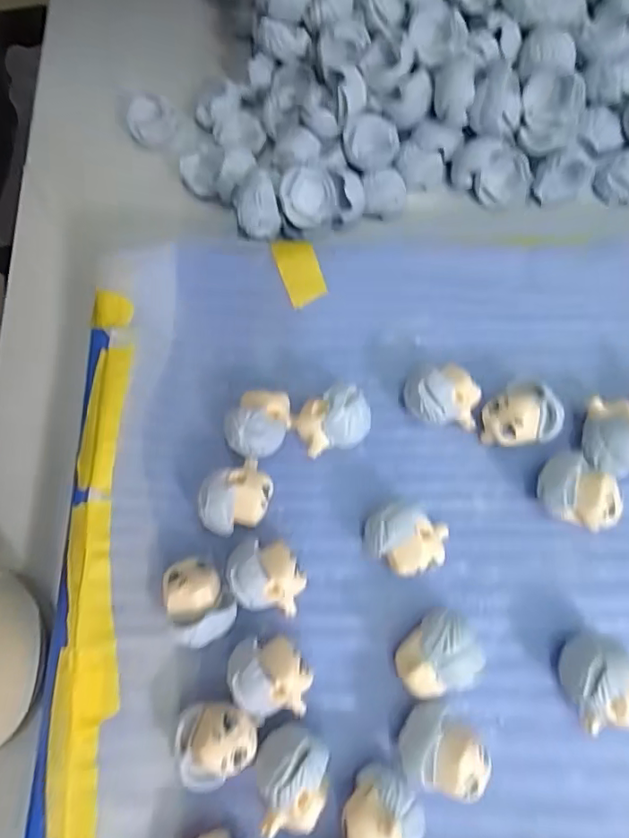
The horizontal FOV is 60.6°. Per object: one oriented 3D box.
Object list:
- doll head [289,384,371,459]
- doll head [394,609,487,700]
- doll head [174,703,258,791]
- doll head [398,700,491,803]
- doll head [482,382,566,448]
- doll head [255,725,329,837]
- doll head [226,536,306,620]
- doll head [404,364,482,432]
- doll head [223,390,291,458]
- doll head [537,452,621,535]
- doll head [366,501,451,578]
[{"bbox_3d":[0.007,0.002,0.206,0.028,0.023,0.019,-25,74,-5],"label":"doll head"},{"bbox_3d":[0.042,0.080,0.180,0.024,0.022,0.028,40,78,13],"label":"doll head"},{"bbox_3d":[-0.031,0.106,0.175,0.025,0.020,0.025,-1,73,2],"label":"doll head"},{"bbox_3d":[0.041,0.105,0.173,0.024,0.023,0.025,-1,73,2],"label":"doll head"},{"bbox_3d":[0.078,0.000,0.203,0.025,0.022,0.022,-28,74,-6],"label":"doll head"},{"bbox_3d":[-0.007,0.116,0.173,0.022,0.023,0.029,2,73,3],"label":"doll head"},{"bbox_3d":[-0.016,0.056,0.192,0.025,0.022,0.023,8,74,4],"label":"doll head"},{"bbox_3d":[0.049,-0.009,0.207,0.029,0.023,0.019,8,74,5],"label":"doll head"},{"bbox_3d":[-0.021,0.002,0.206,0.019,0.023,0.026,23,75,9],"label":"doll head"},{"bbox_3d":[0.093,0.027,0.192,0.019,0.021,0.027,-43,76,-10],"label":"doll head"},{"bbox_3d":[0.032,0.043,0.193,0.028,0.021,0.022,25,76,9],"label":"doll head"}]

